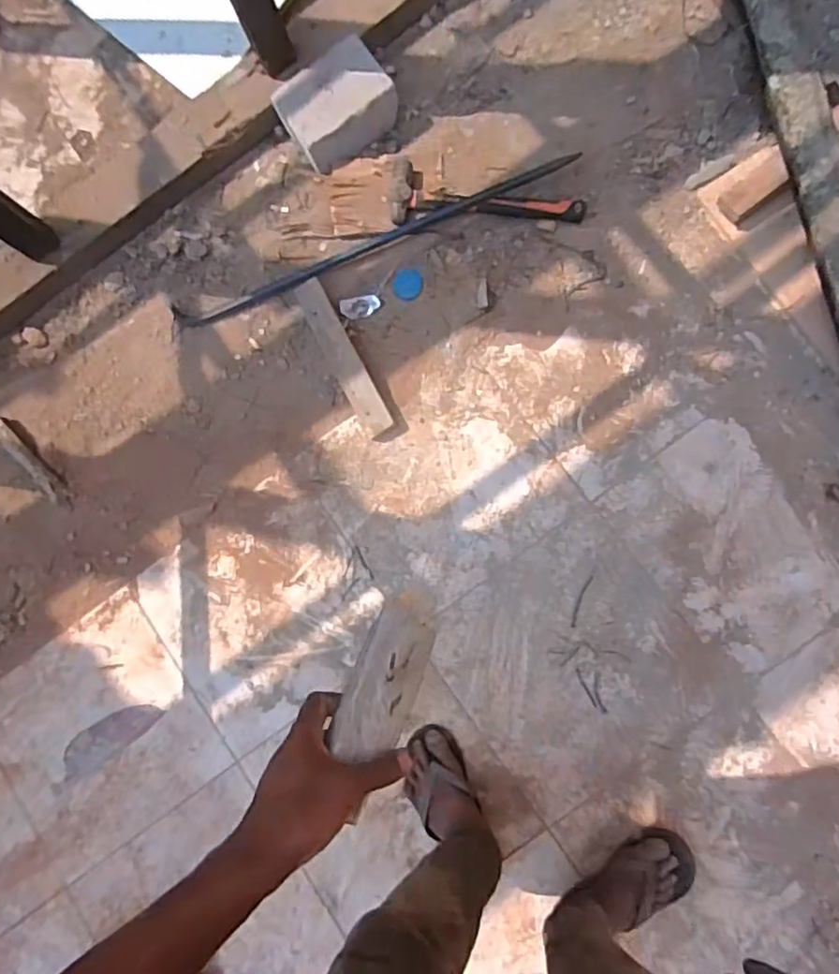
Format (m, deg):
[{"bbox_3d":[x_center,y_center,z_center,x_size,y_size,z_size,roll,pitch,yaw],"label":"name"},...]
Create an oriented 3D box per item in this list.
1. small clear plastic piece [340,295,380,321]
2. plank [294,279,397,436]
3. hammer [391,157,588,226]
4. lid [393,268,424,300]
[{"bbox_3d":[-0.115,-0.350,1.191,0.077,0.015,0.041,-10,84,7],"label":"small clear plastic piece"},{"bbox_3d":[-0.143,-0.244,1.160,0.059,0.025,0.319,-30,83,17],"label":"plank"},{"bbox_3d":[0.128,-0.543,1.141,0.357,0.057,0.110,4,85,8],"label":"hammer"},{"bbox_3d":[-0.023,-0.390,1.180,0.056,0.010,0.055,-1,85,8],"label":"lid"}]

